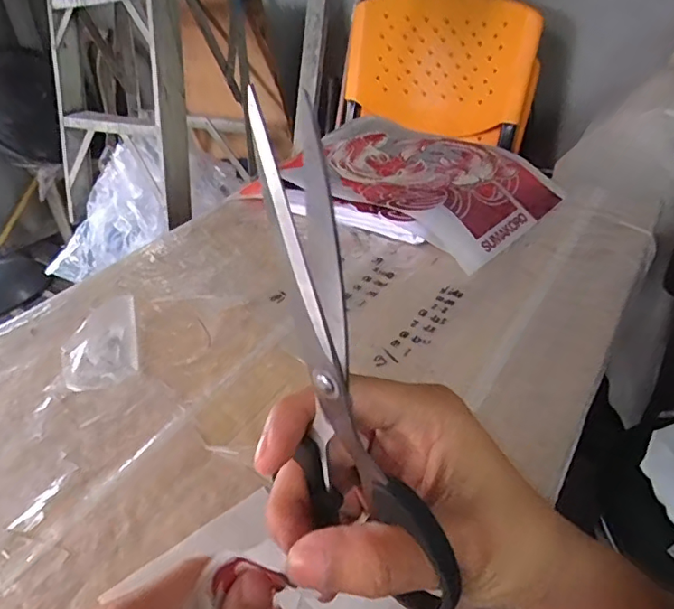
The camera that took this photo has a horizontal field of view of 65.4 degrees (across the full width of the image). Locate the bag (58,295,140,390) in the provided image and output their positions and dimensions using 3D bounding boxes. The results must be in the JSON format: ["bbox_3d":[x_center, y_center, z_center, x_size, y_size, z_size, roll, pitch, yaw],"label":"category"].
[{"bbox_3d":[-0.238,0.032,0.530,0.064,0.017,0.133,-13,38,-13],"label":"bag"}]

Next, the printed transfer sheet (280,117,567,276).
[{"bbox_3d":[0.105,-0.176,0.745,0.349,0.052,0.261,24,45,31],"label":"printed transfer sheet"}]

